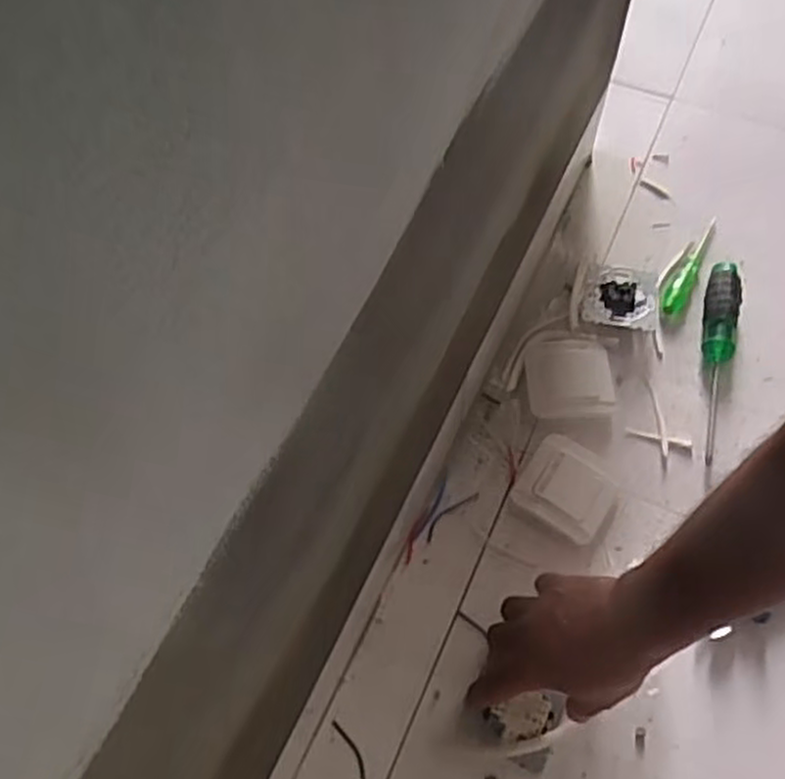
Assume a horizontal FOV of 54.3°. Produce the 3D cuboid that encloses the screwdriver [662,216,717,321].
[{"bbox_3d":[0.315,-0.126,0.812,0.024,0.022,0.141,27,68,14],"label":"screwdriver"}]

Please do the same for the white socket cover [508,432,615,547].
[{"bbox_3d":[0.155,0.087,0.688,0.084,0.025,0.077,30,68,15],"label":"white socket cover"}]

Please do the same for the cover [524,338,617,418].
[{"bbox_3d":[0.172,-0.013,0.743,0.081,0.019,0.084,2,64,3],"label":"cover"}]

